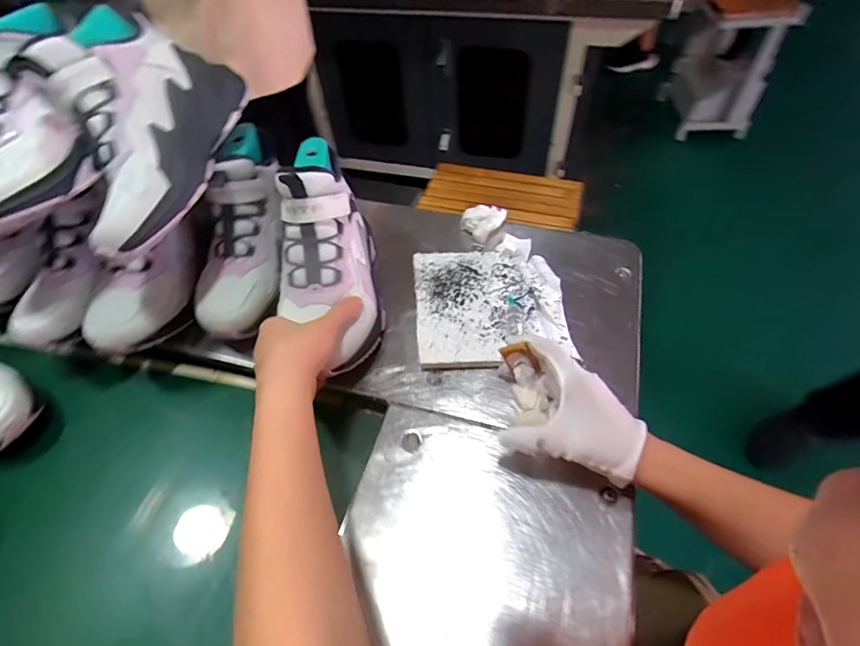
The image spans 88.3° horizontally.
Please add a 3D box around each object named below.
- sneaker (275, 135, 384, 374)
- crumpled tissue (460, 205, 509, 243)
[{"bbox_3d":[-0.106,-0.069,0.447,0.100,0.142,0.217,2,52,5],"label":"sneaker"},{"bbox_3d":[0.071,-0.138,0.585,0.044,0.028,0.054,34,61,26],"label":"crumpled tissue"}]

